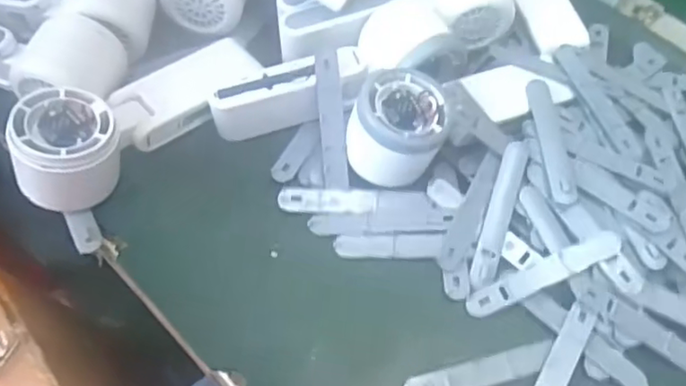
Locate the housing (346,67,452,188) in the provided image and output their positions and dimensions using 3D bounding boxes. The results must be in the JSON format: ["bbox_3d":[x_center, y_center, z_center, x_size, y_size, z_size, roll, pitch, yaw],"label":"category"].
[{"bbox_3d":[0.035,-0.041,0.400,0.058,0.050,0.061,10,59,2],"label":"housing"}]

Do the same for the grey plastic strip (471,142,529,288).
[{"bbox_3d":[0.096,0.012,0.395,0.017,0.006,0.094,18,75,6],"label":"grey plastic strip"}]

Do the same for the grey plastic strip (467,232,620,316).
[{"bbox_3d":[0.116,0.047,0.375,0.093,0.005,0.015,-26,63,0],"label":"grey plastic strip"}]

